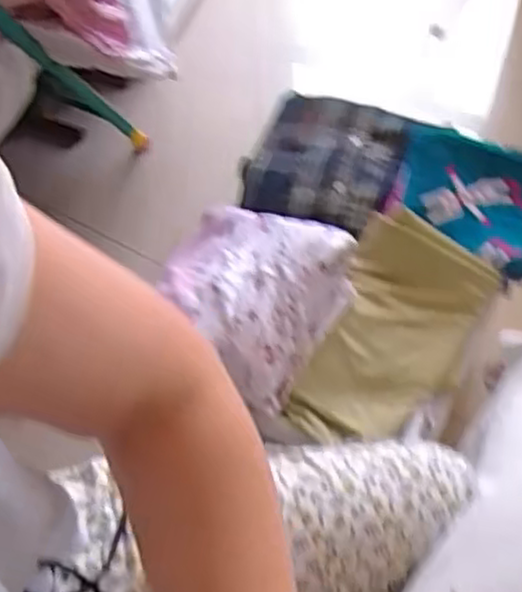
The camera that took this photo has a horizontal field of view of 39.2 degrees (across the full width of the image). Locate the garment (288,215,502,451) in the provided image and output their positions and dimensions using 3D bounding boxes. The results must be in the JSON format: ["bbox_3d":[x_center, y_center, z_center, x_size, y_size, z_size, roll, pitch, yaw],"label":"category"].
[{"bbox_3d":[0.146,0.044,0.808,0.154,0.088,0.251,22,60,18],"label":"garment"}]

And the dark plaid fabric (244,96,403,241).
[{"bbox_3d":[0.082,-0.176,0.958,0.184,0.056,0.222,16,58,14],"label":"dark plaid fabric"}]

